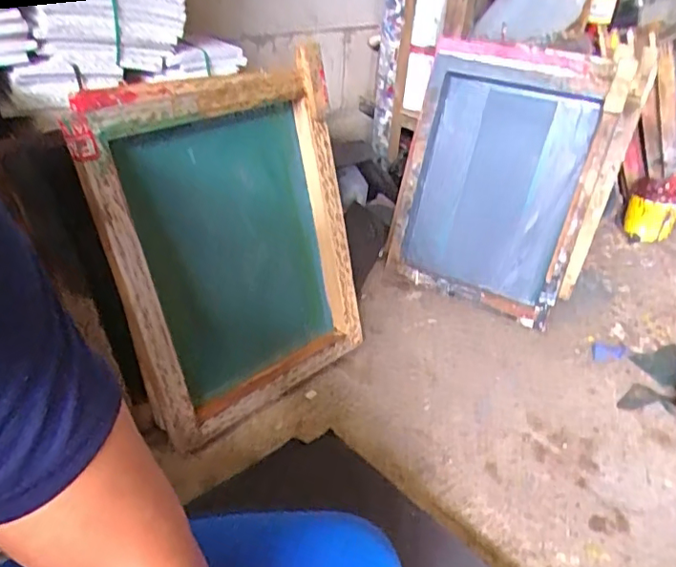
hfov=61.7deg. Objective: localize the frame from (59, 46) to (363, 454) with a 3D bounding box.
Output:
[{"bbox_3d":[-0.151,-0.045,0.834,0.383,0.489,0.075,-29,28,-36],"label":"frame"}]

